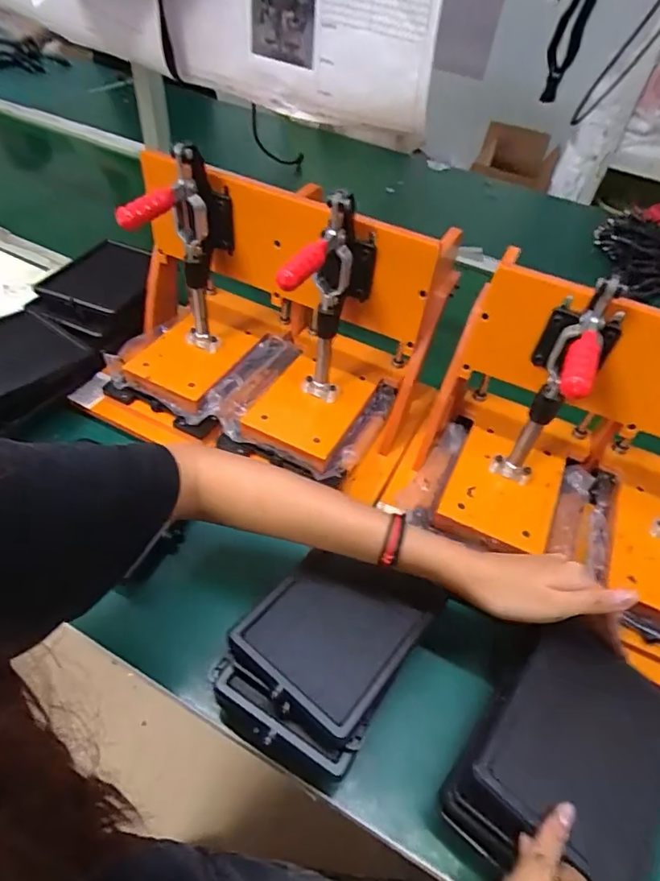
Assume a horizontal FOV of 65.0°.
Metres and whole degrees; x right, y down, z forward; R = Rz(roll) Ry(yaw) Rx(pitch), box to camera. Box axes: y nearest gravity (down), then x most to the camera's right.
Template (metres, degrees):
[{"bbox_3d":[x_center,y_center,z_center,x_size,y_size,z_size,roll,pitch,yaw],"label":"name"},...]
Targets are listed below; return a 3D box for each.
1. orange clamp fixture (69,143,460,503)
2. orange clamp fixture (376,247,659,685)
[{"bbox_3d":[-0.076,-0.129,0.555,0.356,0.241,0.236,18,49,10],"label":"orange clamp fixture"},{"bbox_3d":[0.265,0.016,0.458,0.369,0.231,0.228,29,51,19],"label":"orange clamp fixture"}]

